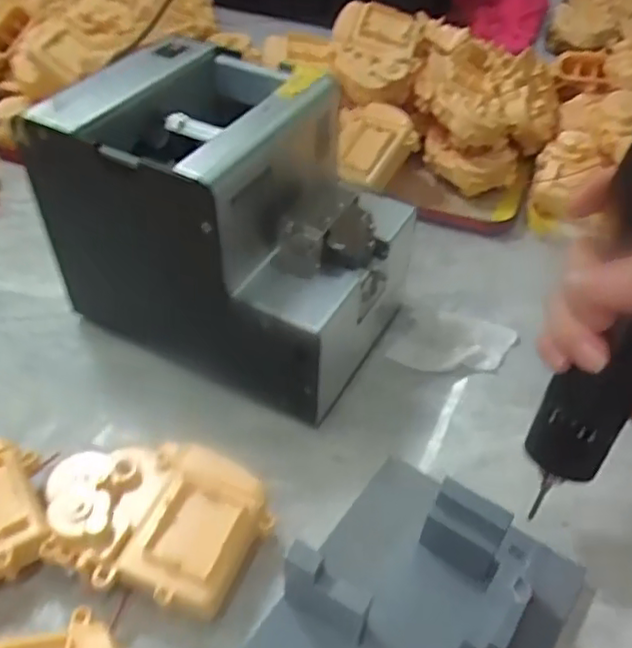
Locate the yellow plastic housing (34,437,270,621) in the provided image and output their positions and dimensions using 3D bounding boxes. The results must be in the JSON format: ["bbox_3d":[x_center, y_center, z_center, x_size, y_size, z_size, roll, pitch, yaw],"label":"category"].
[{"bbox_3d":[-0.075,0.094,0.305,0.097,0.041,0.072,14,47,13],"label":"yellow plastic housing"}]

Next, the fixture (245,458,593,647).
[{"bbox_3d":[0.046,0.123,0.270,0.113,0.050,0.136,28,51,24],"label":"fixture"}]

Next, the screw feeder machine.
[{"bbox_3d":[-0.045,-0.060,0.379,0.178,0.149,0.135,21,49,18],"label":"screw feeder machine"}]

